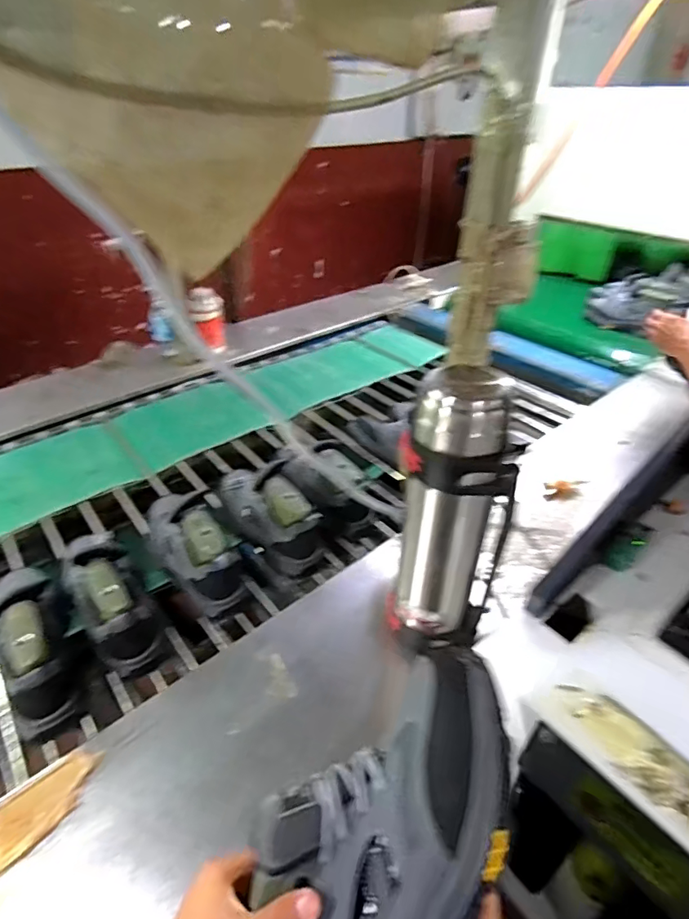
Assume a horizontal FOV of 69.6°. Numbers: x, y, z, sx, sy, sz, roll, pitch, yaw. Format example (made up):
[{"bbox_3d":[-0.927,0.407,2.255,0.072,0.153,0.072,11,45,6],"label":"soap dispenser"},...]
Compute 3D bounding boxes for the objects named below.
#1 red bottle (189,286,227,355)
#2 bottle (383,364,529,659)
[{"bbox_3d":[-0.373,-0.374,1.376,0.078,0.186,0.069,1,38,0],"label":"red bottle"},{"bbox_3d":[0.127,0.086,0.605,0.092,0.375,0.126,-26,46,-30],"label":"bottle"}]

